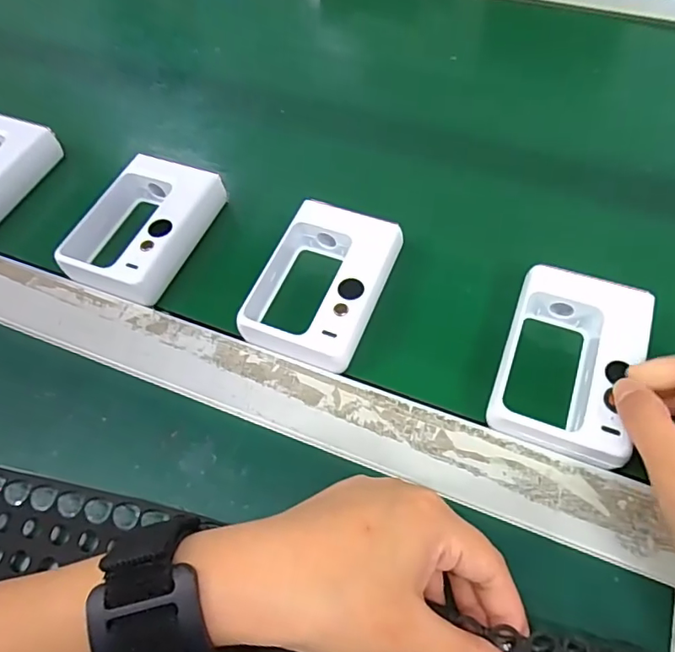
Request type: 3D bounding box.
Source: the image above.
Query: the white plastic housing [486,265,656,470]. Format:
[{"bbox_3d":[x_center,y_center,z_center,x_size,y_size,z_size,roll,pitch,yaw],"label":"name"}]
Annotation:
[{"bbox_3d":[0.120,0.019,0.274,0.064,0.029,0.094,18,60,12],"label":"white plastic housing"}]

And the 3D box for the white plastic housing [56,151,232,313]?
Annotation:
[{"bbox_3d":[-0.123,-0.061,0.329,0.065,0.029,0.096,21,61,13],"label":"white plastic housing"}]

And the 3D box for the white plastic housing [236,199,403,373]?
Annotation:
[{"bbox_3d":[-0.009,-0.022,0.302,0.067,0.025,0.097,18,60,12],"label":"white plastic housing"}]

